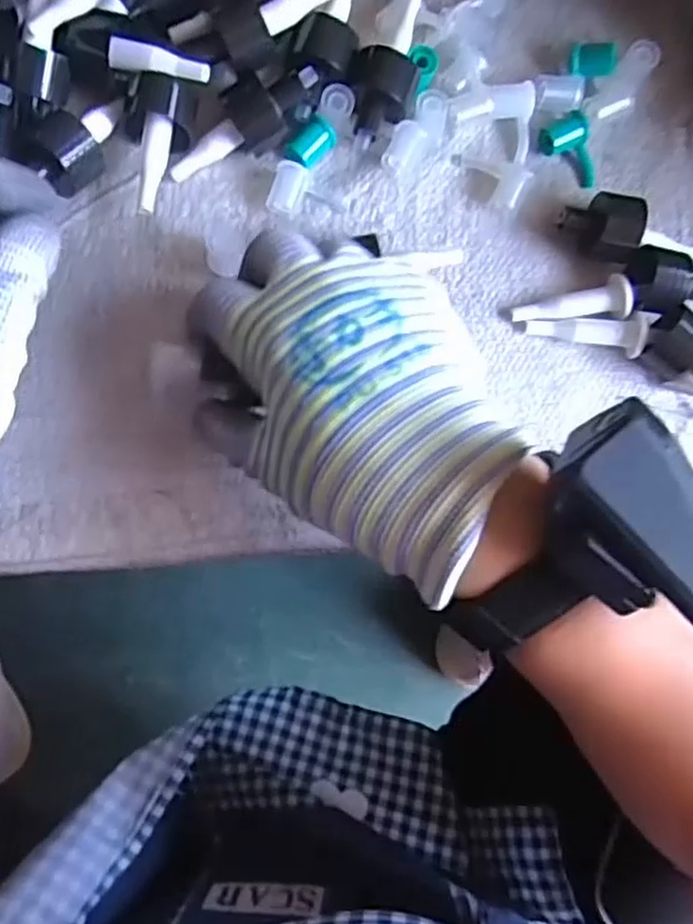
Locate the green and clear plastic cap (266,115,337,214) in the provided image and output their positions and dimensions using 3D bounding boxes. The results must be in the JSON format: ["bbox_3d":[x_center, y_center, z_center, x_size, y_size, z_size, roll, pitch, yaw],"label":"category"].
[{"bbox_3d":[-0.022,-0.138,0.342,0.017,0.012,0.046,30,83,-7],"label":"green and clear plastic cap"}]

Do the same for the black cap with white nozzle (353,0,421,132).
[{"bbox_3d":[0.019,-0.185,0.345,0.029,0.021,0.063,12,86,-9],"label":"black cap with white nozzle"}]

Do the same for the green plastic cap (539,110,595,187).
[{"bbox_3d":[0.114,-0.155,0.366,0.026,0.011,0.034,-27,92,-9],"label":"green plastic cap"}]

